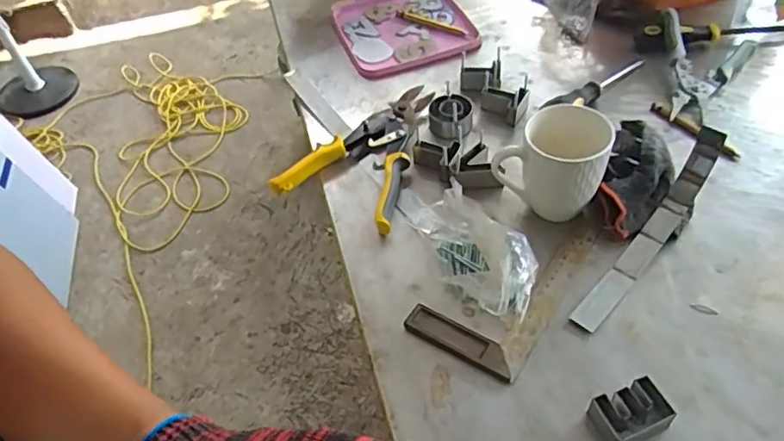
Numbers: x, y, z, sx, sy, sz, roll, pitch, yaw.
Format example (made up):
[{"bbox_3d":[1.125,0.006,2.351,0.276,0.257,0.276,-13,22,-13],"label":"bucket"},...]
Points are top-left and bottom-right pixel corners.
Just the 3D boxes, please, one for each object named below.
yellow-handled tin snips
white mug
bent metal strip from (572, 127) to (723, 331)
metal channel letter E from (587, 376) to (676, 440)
[{"bbox_3d":[-0.021,-0.094,0.736,0.150,0.025,0.225,20,54,21],"label":"yellow-handled tin snips"},{"bbox_3d":[0.166,-0.058,0.628,0.107,0.112,0.076,17,54,20],"label":"white mug"},{"bbox_3d":[0.247,0.005,0.577,0.026,0.088,0.217,33,60,29],"label":"bent metal strip"},{"bbox_3d":[0.192,0.156,0.487,0.053,0.026,0.037,-19,50,-10],"label":"metal channel letter E"}]

